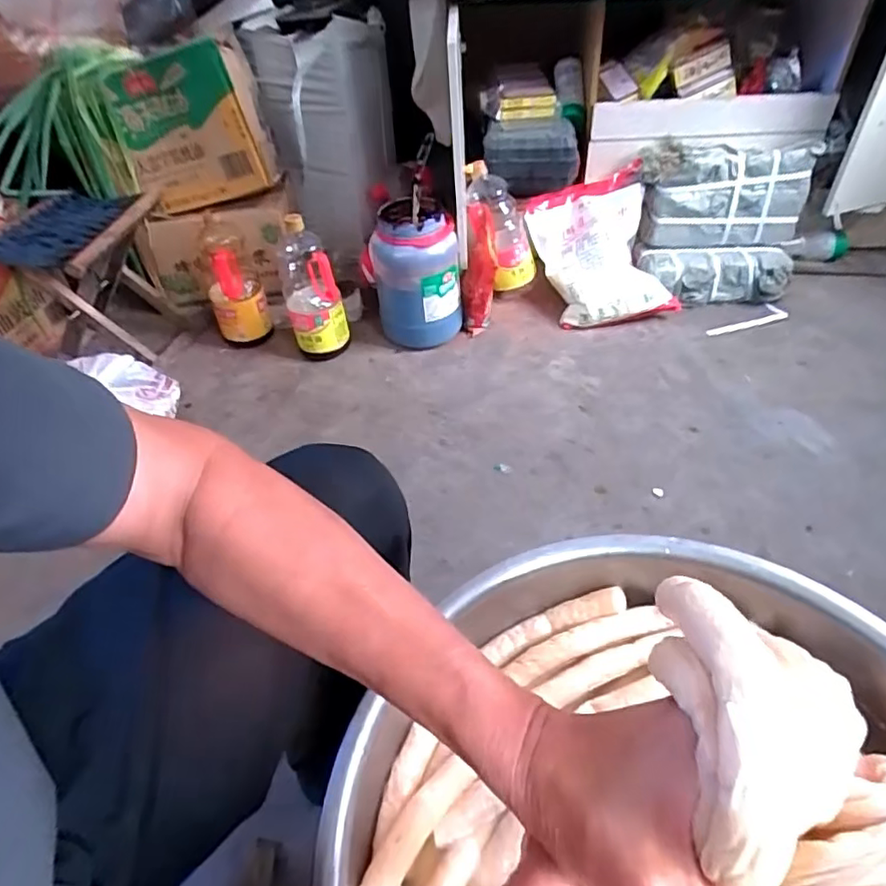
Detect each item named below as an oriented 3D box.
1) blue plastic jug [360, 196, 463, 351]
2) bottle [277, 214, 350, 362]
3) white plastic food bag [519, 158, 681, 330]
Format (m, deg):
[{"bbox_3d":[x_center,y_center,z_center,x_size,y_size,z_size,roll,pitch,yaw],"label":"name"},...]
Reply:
[{"bbox_3d":[-0.060,-0.332,1.198,0.175,0.253,0.155,-9,47,-4],"label":"blue plastic jug"},{"bbox_3d":[-0.254,-0.289,1.166,0.107,0.267,0.092,-16,48,-11],"label":"bottle"},{"bbox_3d":[0.330,-0.396,1.263,0.262,0.209,0.233,-11,48,-6],"label":"white plastic food bag"}]

